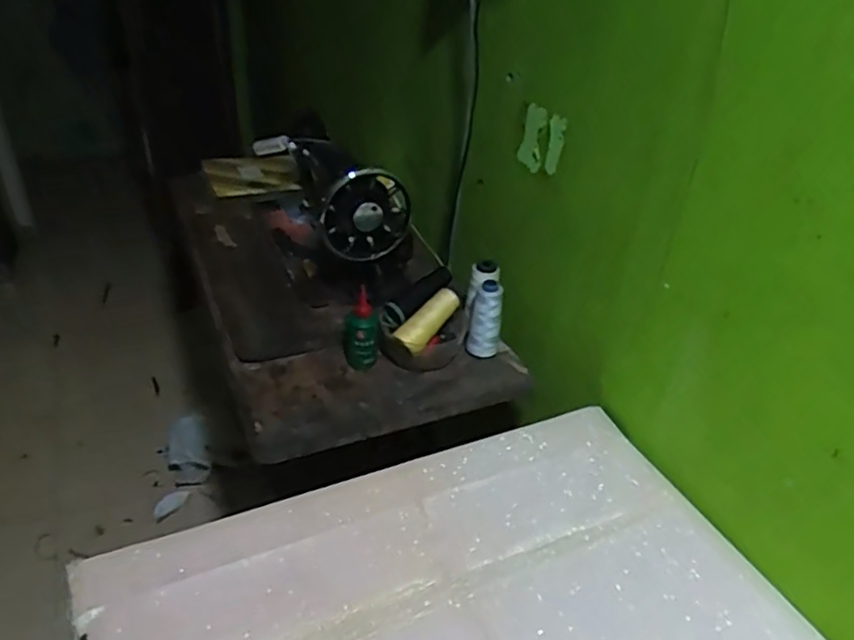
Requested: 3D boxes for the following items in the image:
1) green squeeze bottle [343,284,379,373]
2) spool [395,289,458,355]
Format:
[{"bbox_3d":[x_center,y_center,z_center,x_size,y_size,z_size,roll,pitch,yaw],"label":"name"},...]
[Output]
[{"bbox_3d":[-0.089,0.009,0.860,0.046,0.127,0.035,-2,33,-7],"label":"green squeeze bottle"},{"bbox_3d":[0.003,-0.001,0.888,0.038,0.034,0.116,27,60,32],"label":"spool"}]

